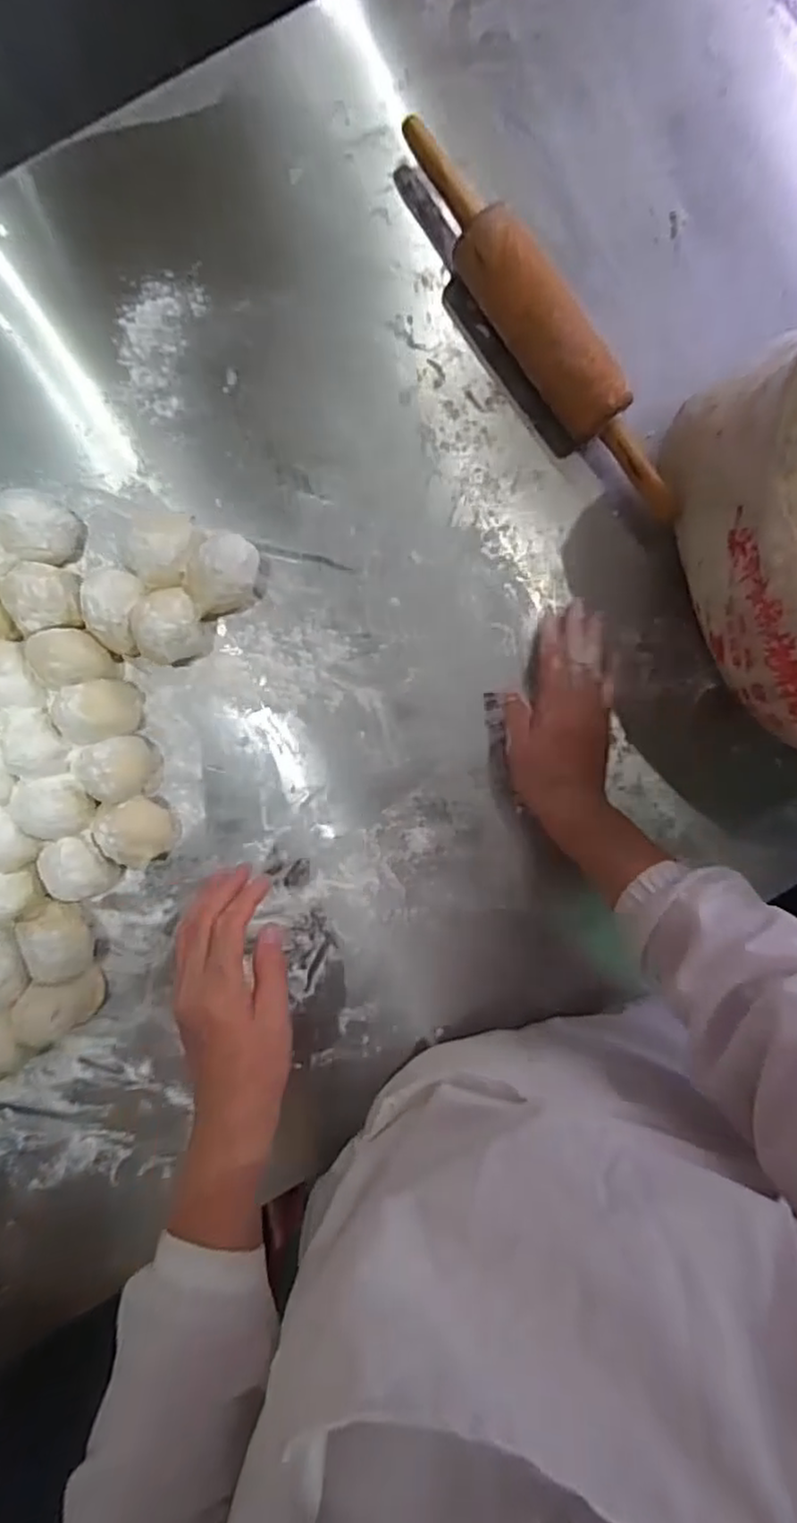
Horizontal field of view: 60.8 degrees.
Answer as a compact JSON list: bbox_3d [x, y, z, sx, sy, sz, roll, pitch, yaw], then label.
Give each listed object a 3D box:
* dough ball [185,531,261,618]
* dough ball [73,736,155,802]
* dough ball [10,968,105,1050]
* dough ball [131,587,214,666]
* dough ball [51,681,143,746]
[{"bbox_3d":[-0.132,-0.144,0.511,0.055,0.050,0.055,0,94,-5],"label":"dough ball"},{"bbox_3d":[-0.217,0.005,0.512,0.047,0.054,0.046,0,94,-5],"label":"dough ball"},{"bbox_3d":[-0.263,0.189,0.527,0.061,0.056,0.048,-37,96,-2],"label":"dough ball"},{"bbox_3d":[-0.169,-0.099,0.504,0.049,0.059,0.047,0,94,-5],"label":"dough ball"},{"bbox_3d":[-0.224,-0.037,0.507,0.054,0.044,0.044,-14,95,-4],"label":"dough ball"}]

